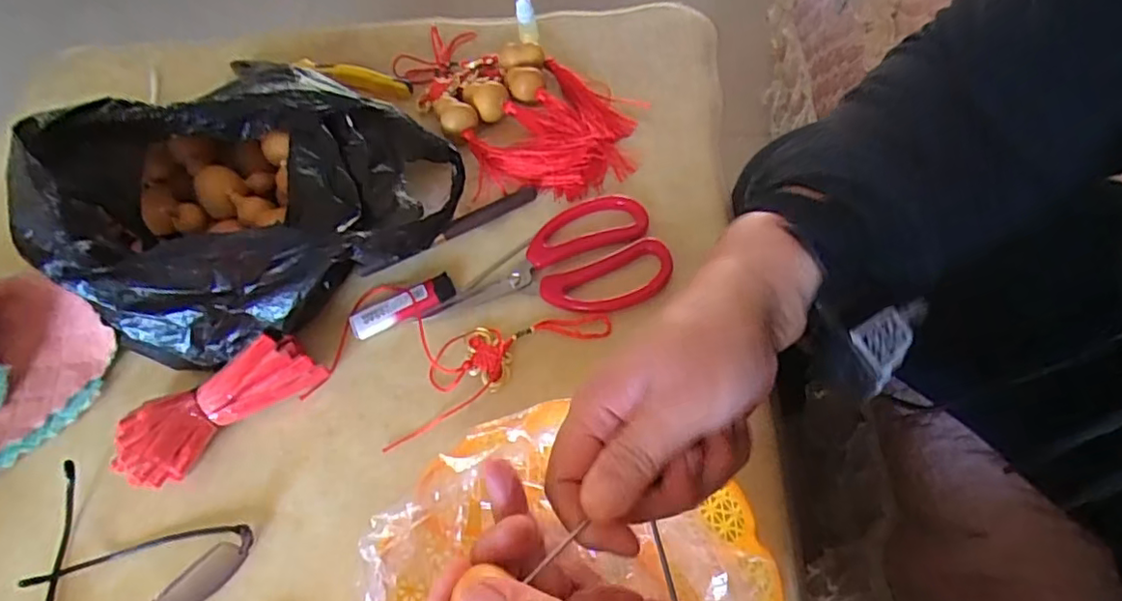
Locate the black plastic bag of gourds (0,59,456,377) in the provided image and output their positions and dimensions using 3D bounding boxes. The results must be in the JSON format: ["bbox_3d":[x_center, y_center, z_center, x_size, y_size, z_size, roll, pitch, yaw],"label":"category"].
[{"bbox_3d":[-0.218,-0.091,0.445,0.267,0.122,0.206,-30,61,-10],"label":"black plastic bag of gourds"}]

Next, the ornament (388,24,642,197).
[{"bbox_3d":[-0.039,-0.184,0.558,0.143,0.040,0.249,-34,68,-14],"label":"ornament"}]

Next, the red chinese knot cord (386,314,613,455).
[{"bbox_3d":[-0.056,0.031,0.435,0.170,0.016,0.076,-27,66,-11],"label":"red chinese knot cord"}]

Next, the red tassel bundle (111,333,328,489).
[{"bbox_3d":[-0.233,0.072,0.417,0.129,0.034,0.049,-38,62,-15],"label":"red tassel bundle"}]

